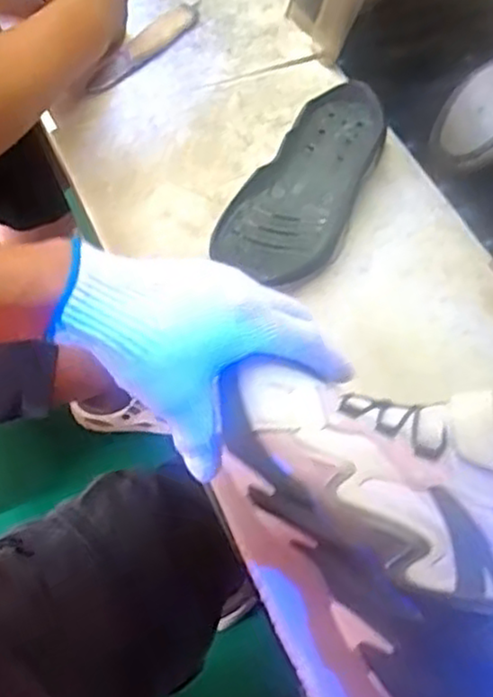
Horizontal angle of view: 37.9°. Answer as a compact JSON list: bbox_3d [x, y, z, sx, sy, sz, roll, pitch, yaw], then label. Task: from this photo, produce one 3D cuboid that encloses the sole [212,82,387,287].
[{"bbox_3d":[0.054,-0.144,0.616,0.087,0.031,0.221,23,59,11],"label":"sole"}]

